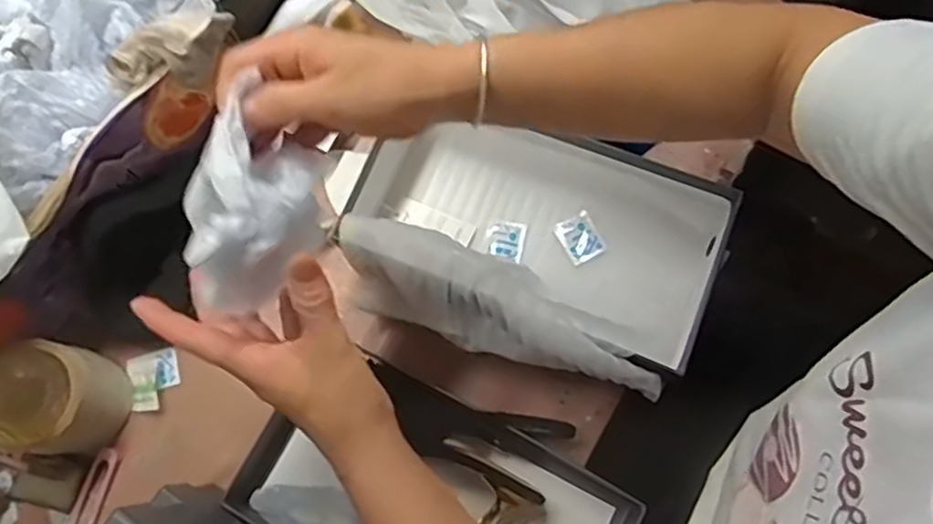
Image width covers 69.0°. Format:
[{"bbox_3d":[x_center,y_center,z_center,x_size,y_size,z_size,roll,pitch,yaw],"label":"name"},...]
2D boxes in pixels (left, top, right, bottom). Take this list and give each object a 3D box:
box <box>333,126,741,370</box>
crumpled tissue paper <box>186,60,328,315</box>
[{"bbox_3d":[0.068,-0.029,0.593,0.302,0.095,0.156,23,77,7],"label":"box"},{"bbox_3d":[-0.115,-0.032,0.371,0.069,0.041,0.108,-4,75,0],"label":"crumpled tissue paper"}]

